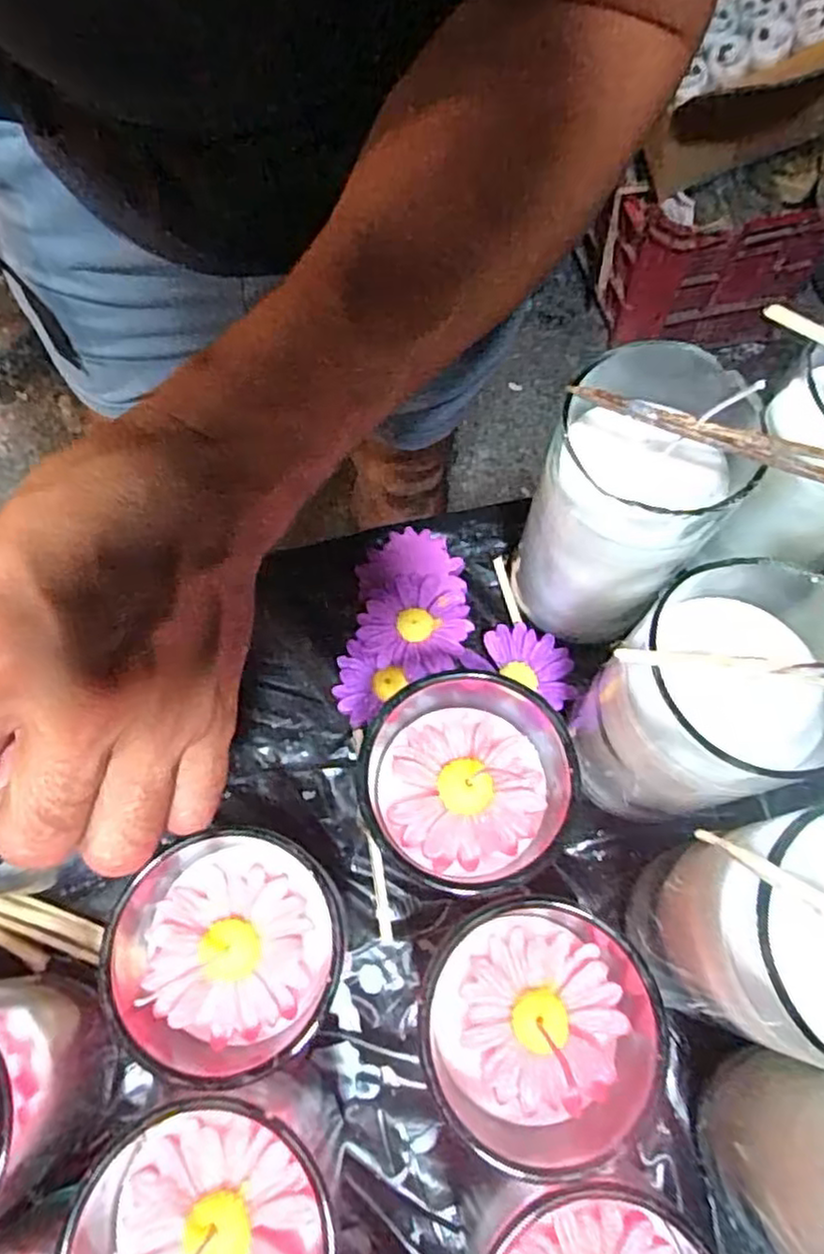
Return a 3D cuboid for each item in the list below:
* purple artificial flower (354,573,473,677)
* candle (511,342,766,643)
[{"bbox_3d":[0.002,-0.002,0.327,0.047,0.010,0.048,21,71,8],"label":"purple artificial flower"},{"bbox_3d":[0.082,-0.045,0.279,0.063,0.125,0.062,0,69,1],"label":"candle"}]

